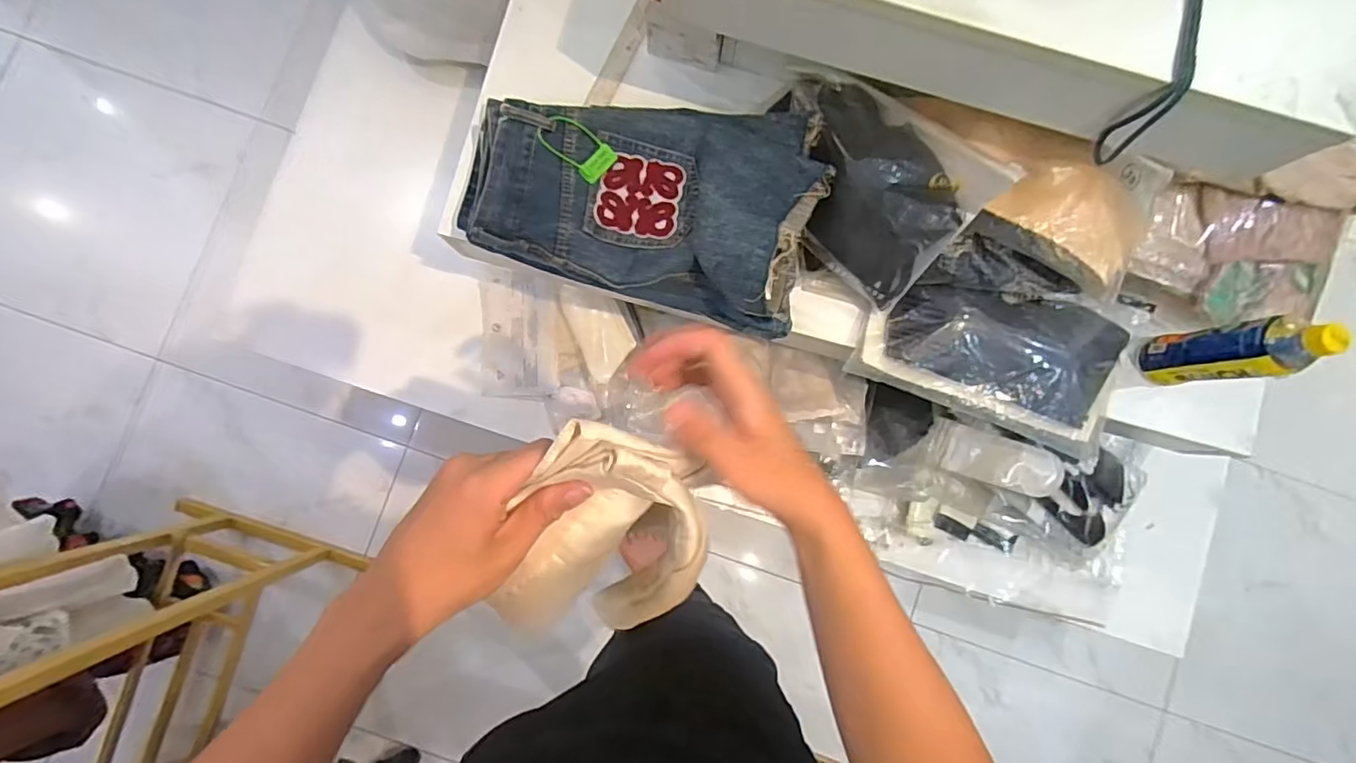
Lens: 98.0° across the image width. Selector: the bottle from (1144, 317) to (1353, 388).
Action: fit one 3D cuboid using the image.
[{"bbox_3d":[0.621,-0.033,0.664,0.051,0.189,0.062,-4,85,-2],"label":"bottle"}]

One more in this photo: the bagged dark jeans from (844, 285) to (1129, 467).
[{"bbox_3d":[0.404,-0.037,0.743,0.327,0.047,0.171,18,85,0],"label":"bagged dark jeans"}]

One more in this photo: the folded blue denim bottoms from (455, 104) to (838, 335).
[{"bbox_3d":[-0.050,-0.230,0.691,0.420,0.104,0.244,17,85,0],"label":"folded blue denim bottoms"}]

